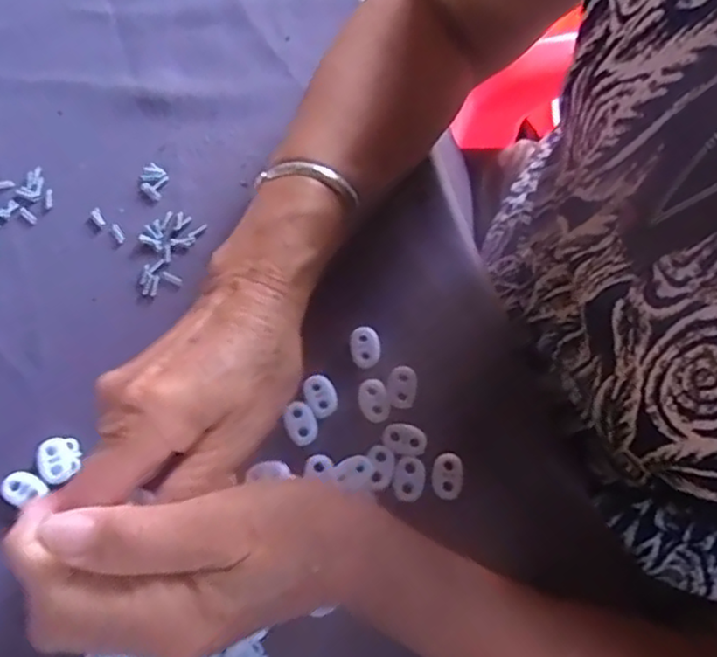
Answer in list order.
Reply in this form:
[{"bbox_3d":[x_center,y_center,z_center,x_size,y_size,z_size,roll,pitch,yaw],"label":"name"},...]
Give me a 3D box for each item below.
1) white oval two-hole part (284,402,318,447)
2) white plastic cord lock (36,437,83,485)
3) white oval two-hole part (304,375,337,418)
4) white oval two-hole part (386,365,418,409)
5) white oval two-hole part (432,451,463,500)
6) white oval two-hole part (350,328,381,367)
[{"bbox_3d":[-0.029,0.048,0.340,0.015,0.004,0.022,-20,71,-9],"label":"white oval two-hole part"},{"bbox_3d":[-0.149,0.064,0.330,0.021,0.004,0.022,-12,70,-6],"label":"white plastic cord lock"},{"bbox_3d":[-0.019,0.035,0.344,0.015,0.004,0.022,-22,71,-10],"label":"white oval two-hole part"},{"bbox_3d":[0.023,0.030,0.347,0.016,0.004,0.023,3,69,0],"label":"white oval two-hole part"},{"bbox_3d":[0.045,0.073,0.331,0.014,0.004,0.023,2,69,-1],"label":"white oval two-hole part"},{"bbox_3d":[0.004,0.009,0.354,0.016,0.004,0.023,-5,69,-4],"label":"white oval two-hole part"}]

